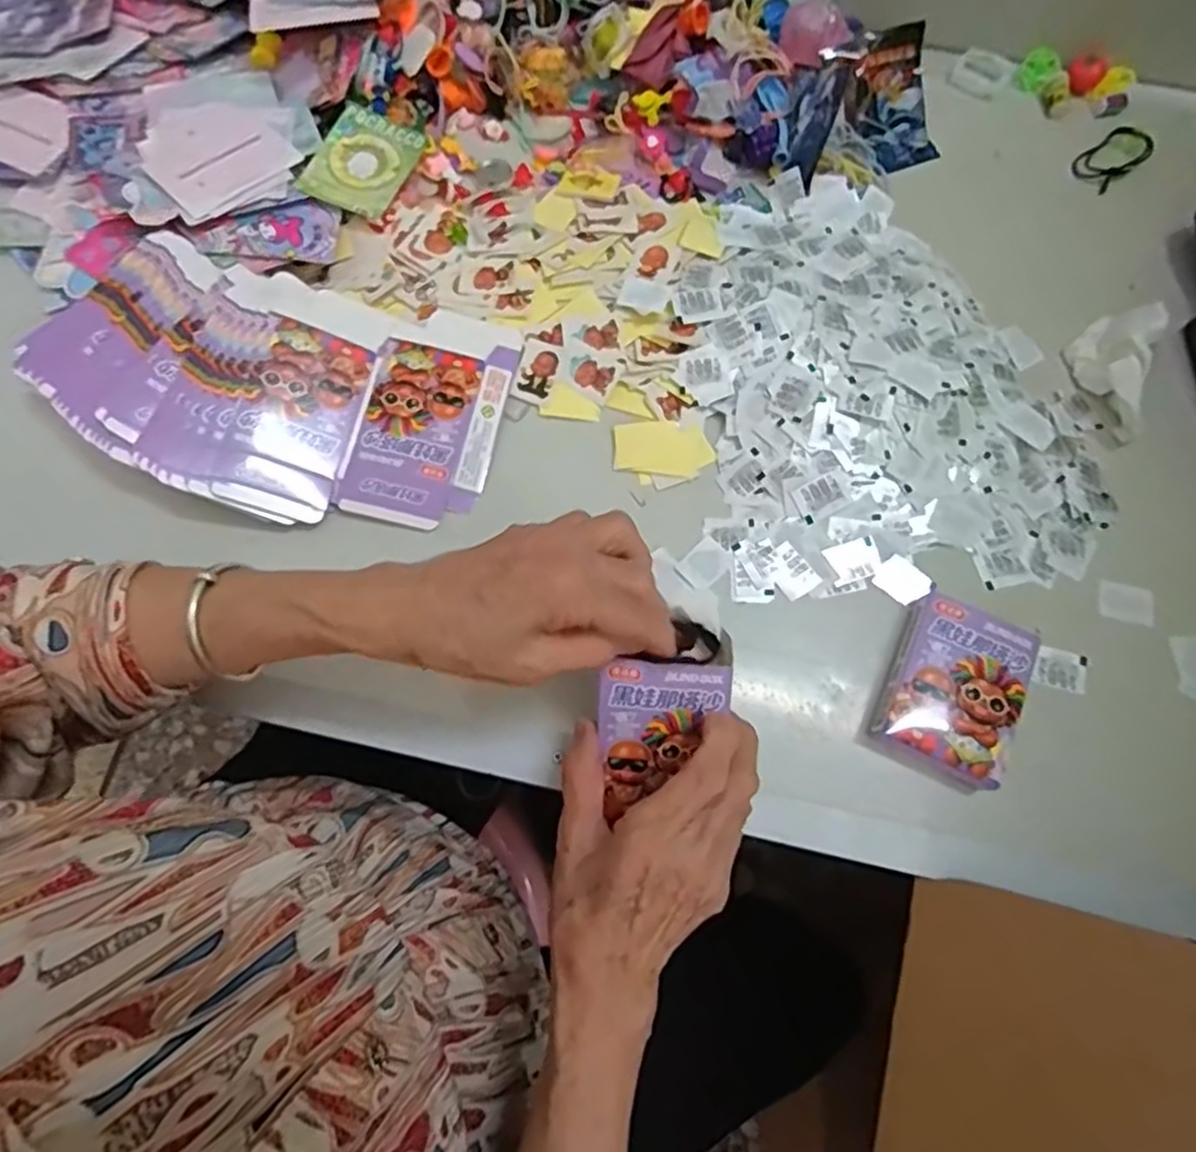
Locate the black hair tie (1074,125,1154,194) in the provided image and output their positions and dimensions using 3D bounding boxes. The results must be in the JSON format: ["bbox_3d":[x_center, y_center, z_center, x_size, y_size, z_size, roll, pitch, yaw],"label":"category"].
[{"bbox_3d":[0.392,-0.318,0.522,0.062,0.009,0.035,-37,76,-11],"label":"black hair tie"}]

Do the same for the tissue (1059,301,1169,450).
[{"bbox_3d":[0.338,-0.138,0.444,0.043,0.036,0.091,5,72,1],"label":"tissue"}]

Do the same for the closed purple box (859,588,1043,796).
[{"bbox_3d":[0.200,0.064,0.389,0.069,0.026,0.097,24,74,7],"label":"closed purple box"}]

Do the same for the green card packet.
[{"bbox_3d":[-0.164,-0.295,0.488,0.061,0.007,0.086,24,70,-5],"label":"green card packet"}]

